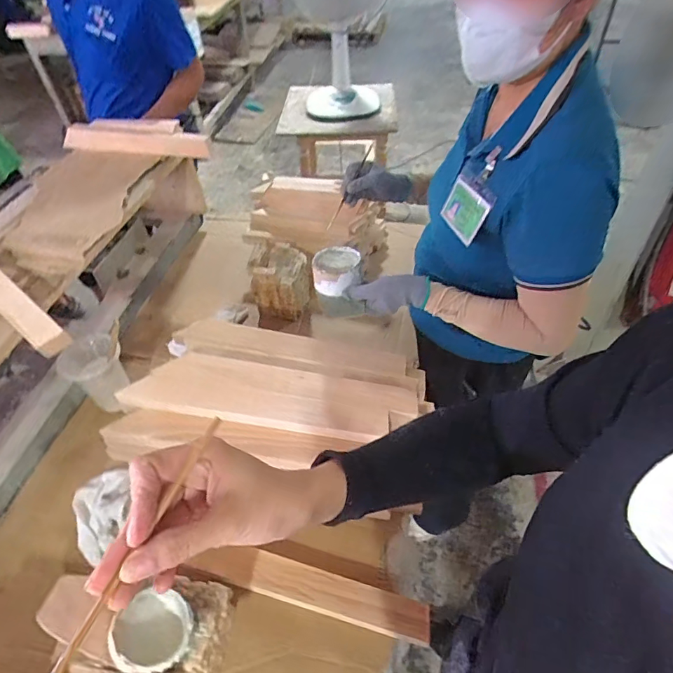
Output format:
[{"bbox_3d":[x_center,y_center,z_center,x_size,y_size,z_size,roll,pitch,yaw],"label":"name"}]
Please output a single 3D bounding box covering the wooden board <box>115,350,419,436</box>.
[{"bbox_3d":[-0.109,0.085,0.743,0.465,0.031,0.127,7,48,10],"label":"wooden board"}]

